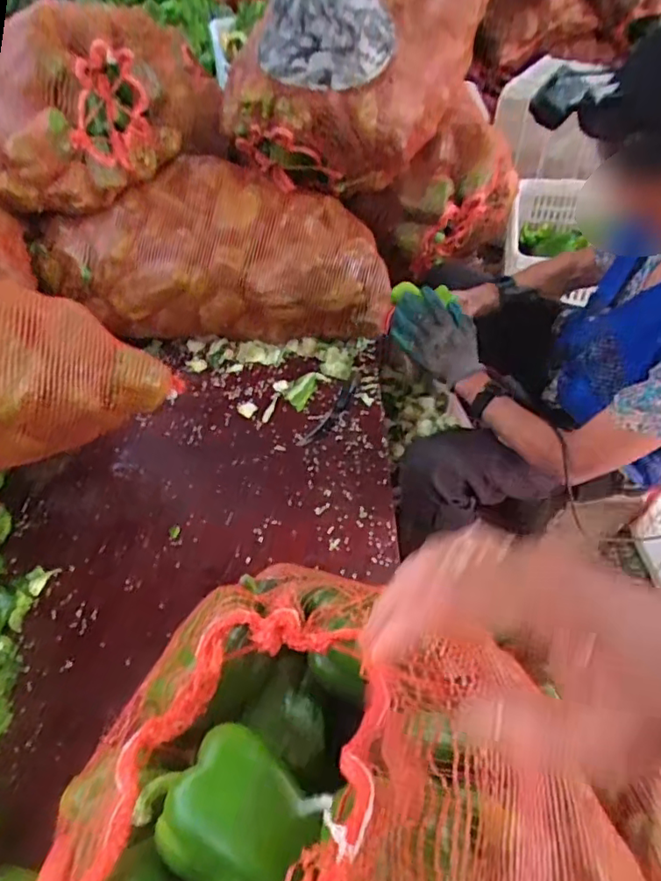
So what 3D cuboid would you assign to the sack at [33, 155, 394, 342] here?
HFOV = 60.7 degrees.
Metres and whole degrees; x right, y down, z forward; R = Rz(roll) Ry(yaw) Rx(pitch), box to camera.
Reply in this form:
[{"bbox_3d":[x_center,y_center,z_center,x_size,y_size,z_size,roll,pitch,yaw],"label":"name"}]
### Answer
[{"bbox_3d":[-0.231,-0.402,1.214,0.712,0.252,0.313,2,54,4],"label":"sack"}]

